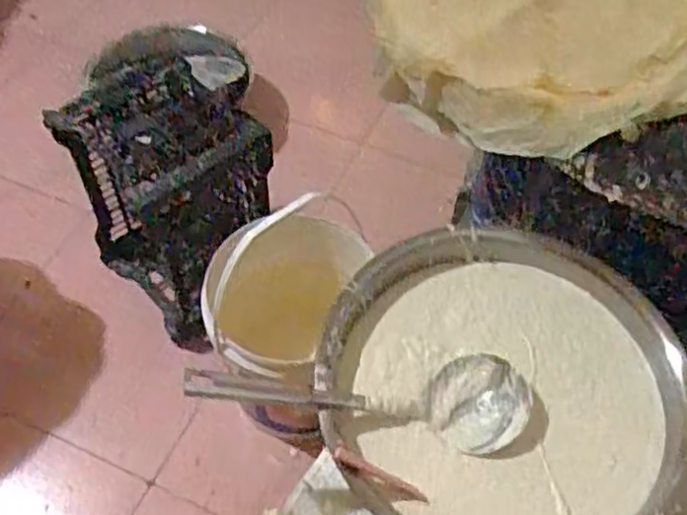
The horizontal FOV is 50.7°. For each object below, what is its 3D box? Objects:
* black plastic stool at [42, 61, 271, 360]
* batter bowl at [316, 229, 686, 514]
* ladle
[{"bbox_3d":[-0.378,-0.134,1.515,0.381,0.494,0.283,39,62,23],"label":"black plastic stool"},{"bbox_3d":[0.159,0.156,0.793,0.349,0.141,0.373,1,54,-1],"label":"batter bowl"},{"bbox_3d":[0.021,0.142,0.757,0.363,0.046,0.098,8,50,-11],"label":"ladle"}]

